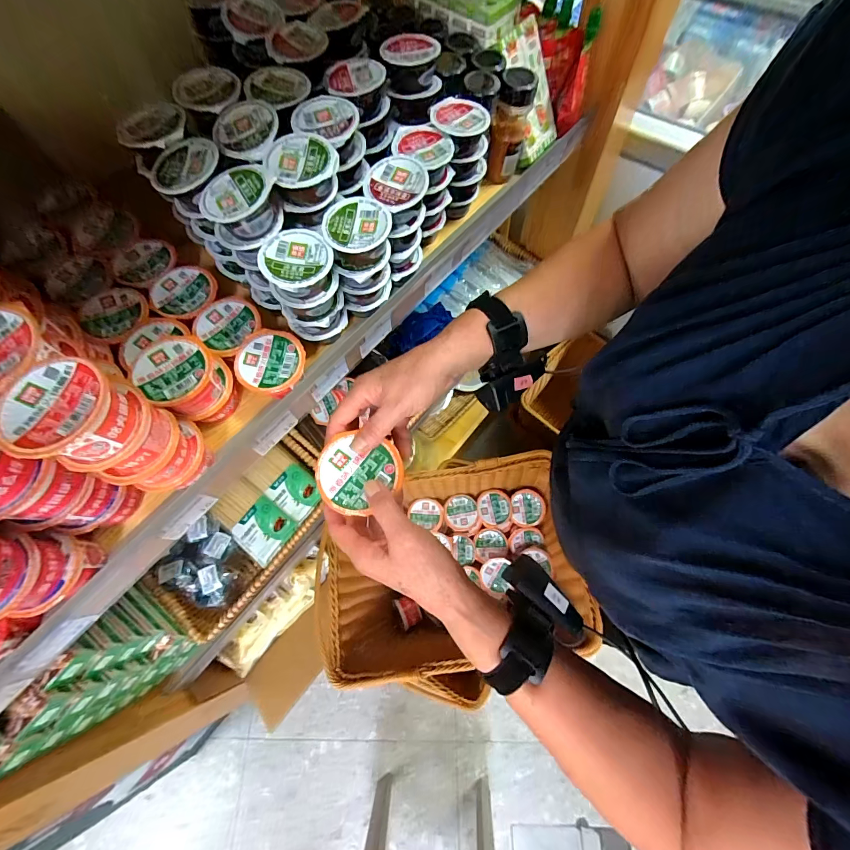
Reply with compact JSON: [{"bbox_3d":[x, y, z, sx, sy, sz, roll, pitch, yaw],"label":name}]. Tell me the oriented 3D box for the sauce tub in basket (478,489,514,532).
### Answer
[{"bbox_3d":[0.157,0.195,0.845,0.076,0.045,0.087,-6,66,0],"label":"sauce tub in basket"}]

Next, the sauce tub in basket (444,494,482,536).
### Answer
[{"bbox_3d":[0.083,0.197,0.818,0.081,0.042,0.082,7,77,10],"label":"sauce tub in basket"}]

